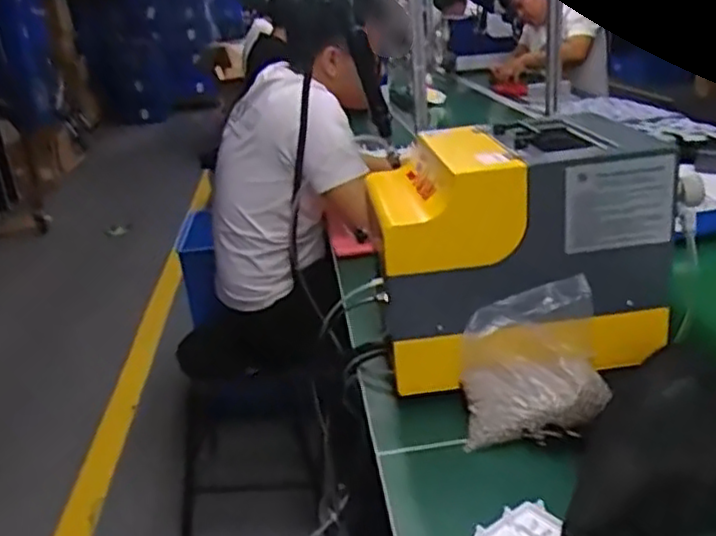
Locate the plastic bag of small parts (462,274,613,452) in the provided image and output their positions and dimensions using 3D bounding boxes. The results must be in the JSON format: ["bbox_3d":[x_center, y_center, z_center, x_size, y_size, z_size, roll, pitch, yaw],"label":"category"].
[{"bbox_3d":[0.198,0.109,0.783,0.163,0.135,0.104,-7,23,-3],"label":"plastic bag of small parts"}]

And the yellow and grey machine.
[{"bbox_3d":[0.184,-0.023,0.844,0.312,0.253,0.196,-7,23,-3],"label":"yellow and grey machine"}]

